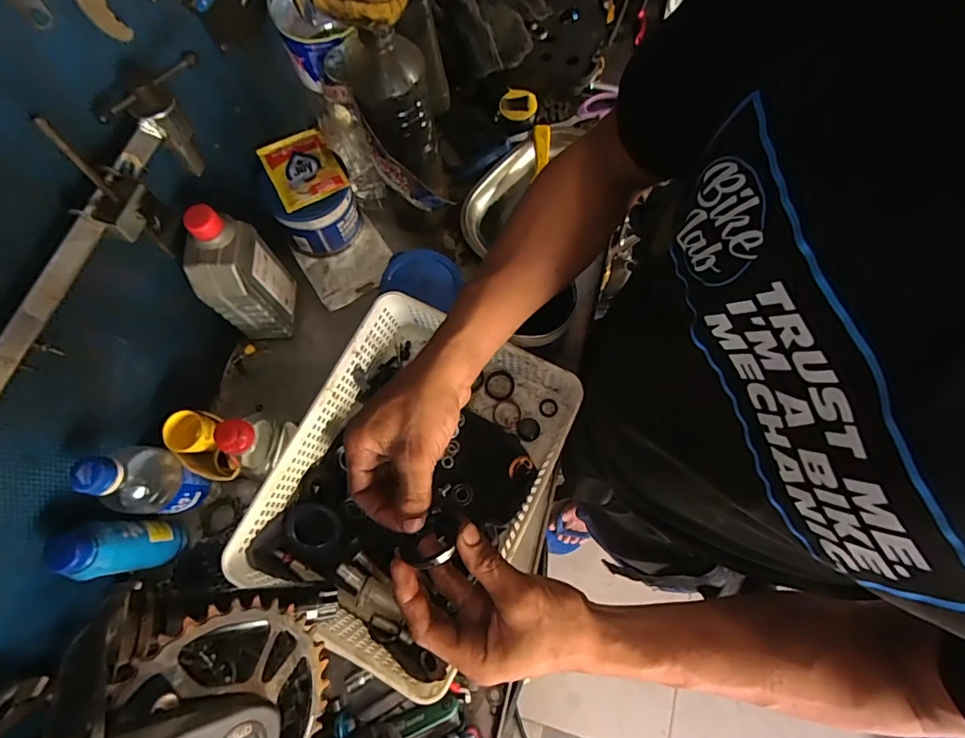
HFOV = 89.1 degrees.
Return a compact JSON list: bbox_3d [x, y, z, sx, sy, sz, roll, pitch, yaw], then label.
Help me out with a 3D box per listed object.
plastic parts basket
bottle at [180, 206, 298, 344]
[{"bbox_3d":[-0.073,0.114,0.518,0.250,0.080,0.326,26,76,10],"label":"plastic parts basket"},{"bbox_3d":[-0.262,-0.098,0.541,0.054,0.184,0.078,-3,73,2],"label":"bottle"}]

